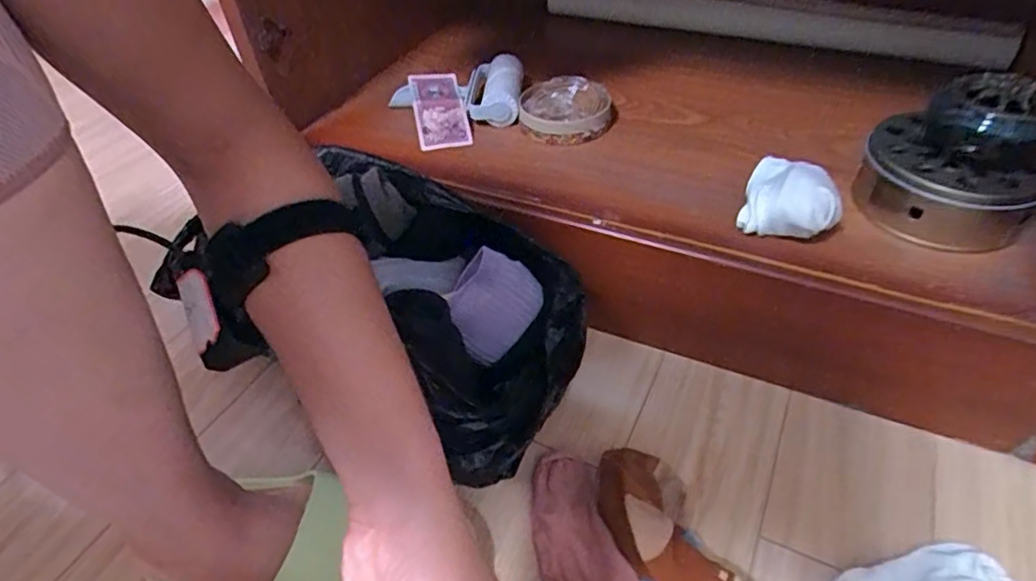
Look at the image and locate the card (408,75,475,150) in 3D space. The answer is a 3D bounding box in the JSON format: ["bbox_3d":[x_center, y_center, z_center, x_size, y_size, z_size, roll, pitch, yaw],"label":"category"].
[{"bbox_3d":[-0.092,-0.209,0.694,0.059,0.012,0.116,-12,64,-6],"label":"card"}]

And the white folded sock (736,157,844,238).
[{"bbox_3d":[0.244,-0.082,0.532,0.077,0.056,0.072,16,47,20],"label":"white folded sock"}]

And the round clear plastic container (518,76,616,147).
[{"bbox_3d":[0.055,-0.204,0.685,0.106,0.047,0.091,-9,44,-5],"label":"round clear plastic container"}]

